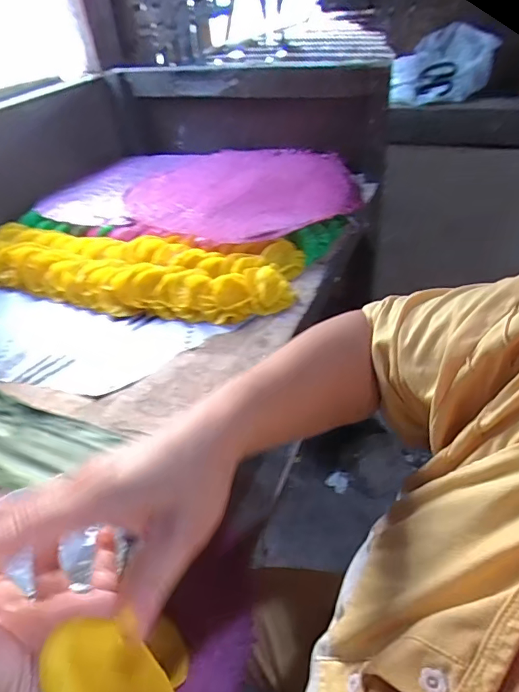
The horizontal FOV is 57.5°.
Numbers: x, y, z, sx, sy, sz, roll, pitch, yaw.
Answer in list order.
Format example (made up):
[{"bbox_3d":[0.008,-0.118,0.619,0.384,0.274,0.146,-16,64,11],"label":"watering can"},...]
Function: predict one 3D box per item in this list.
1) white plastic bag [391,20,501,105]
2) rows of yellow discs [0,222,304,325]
[{"bbox_3d":[0.302,-0.464,0.782,0.155,0.099,0.058,6,41,14],"label":"white plastic bag"},{"bbox_3d":[-0.195,-0.105,0.630,0.491,0.042,0.152,6,41,15],"label":"rows of yellow discs"}]

